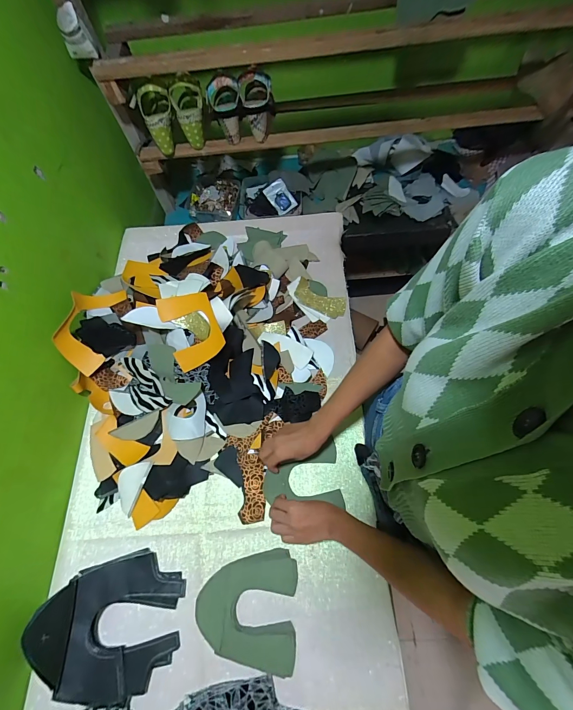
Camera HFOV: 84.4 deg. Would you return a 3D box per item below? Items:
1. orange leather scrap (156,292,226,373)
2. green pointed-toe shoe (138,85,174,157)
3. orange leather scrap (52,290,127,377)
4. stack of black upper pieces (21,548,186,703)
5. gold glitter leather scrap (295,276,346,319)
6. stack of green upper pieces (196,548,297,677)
[{"bbox_3d":[-0.196,-0.055,0.663,0.114,0.019,0.154,-18,97,11],"label":"orange leather scrap"},{"bbox_3d":[-0.326,-0.603,0.821,0.078,0.152,0.084,-18,66,-4],"label":"green pointed-toe shoe"},{"bbox_3d":[-0.420,-0.065,0.680,0.083,0.075,0.193,15,68,11],"label":"orange leather scrap"},{"bbox_3d":[-0.298,0.444,0.526,0.230,0.054,0.196,0,66,4],"label":"stack of black upper pieces"},{"bbox_3d":[0.084,-0.140,0.786,0.132,0.015,0.067,24,69,14],"label":"gold glitter leather scrap"},{"bbox_3d":[-0.067,0.427,0.538,0.162,0.026,0.161,0,66,4],"label":"stack of green upper pieces"}]

